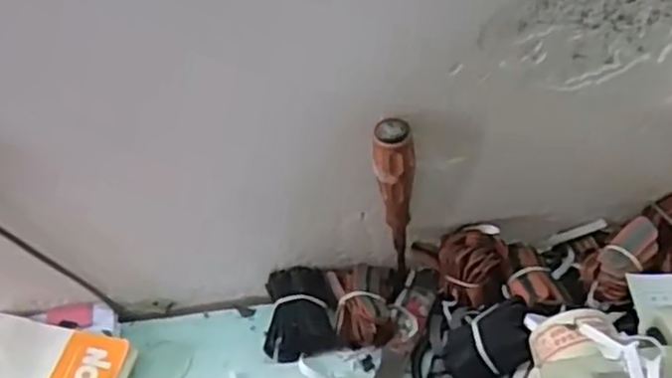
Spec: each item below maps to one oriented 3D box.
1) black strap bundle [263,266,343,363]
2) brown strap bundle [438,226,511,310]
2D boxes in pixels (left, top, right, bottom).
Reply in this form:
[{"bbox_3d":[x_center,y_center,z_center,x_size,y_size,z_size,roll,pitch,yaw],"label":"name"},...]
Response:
[{"bbox_3d":[-0.033,0.114,0.657,0.068,0.038,0.083,-5,47,-7],"label":"black strap bundle"},{"bbox_3d":[0.129,0.072,0.655,0.066,0.058,0.054,10,47,7],"label":"brown strap bundle"}]

